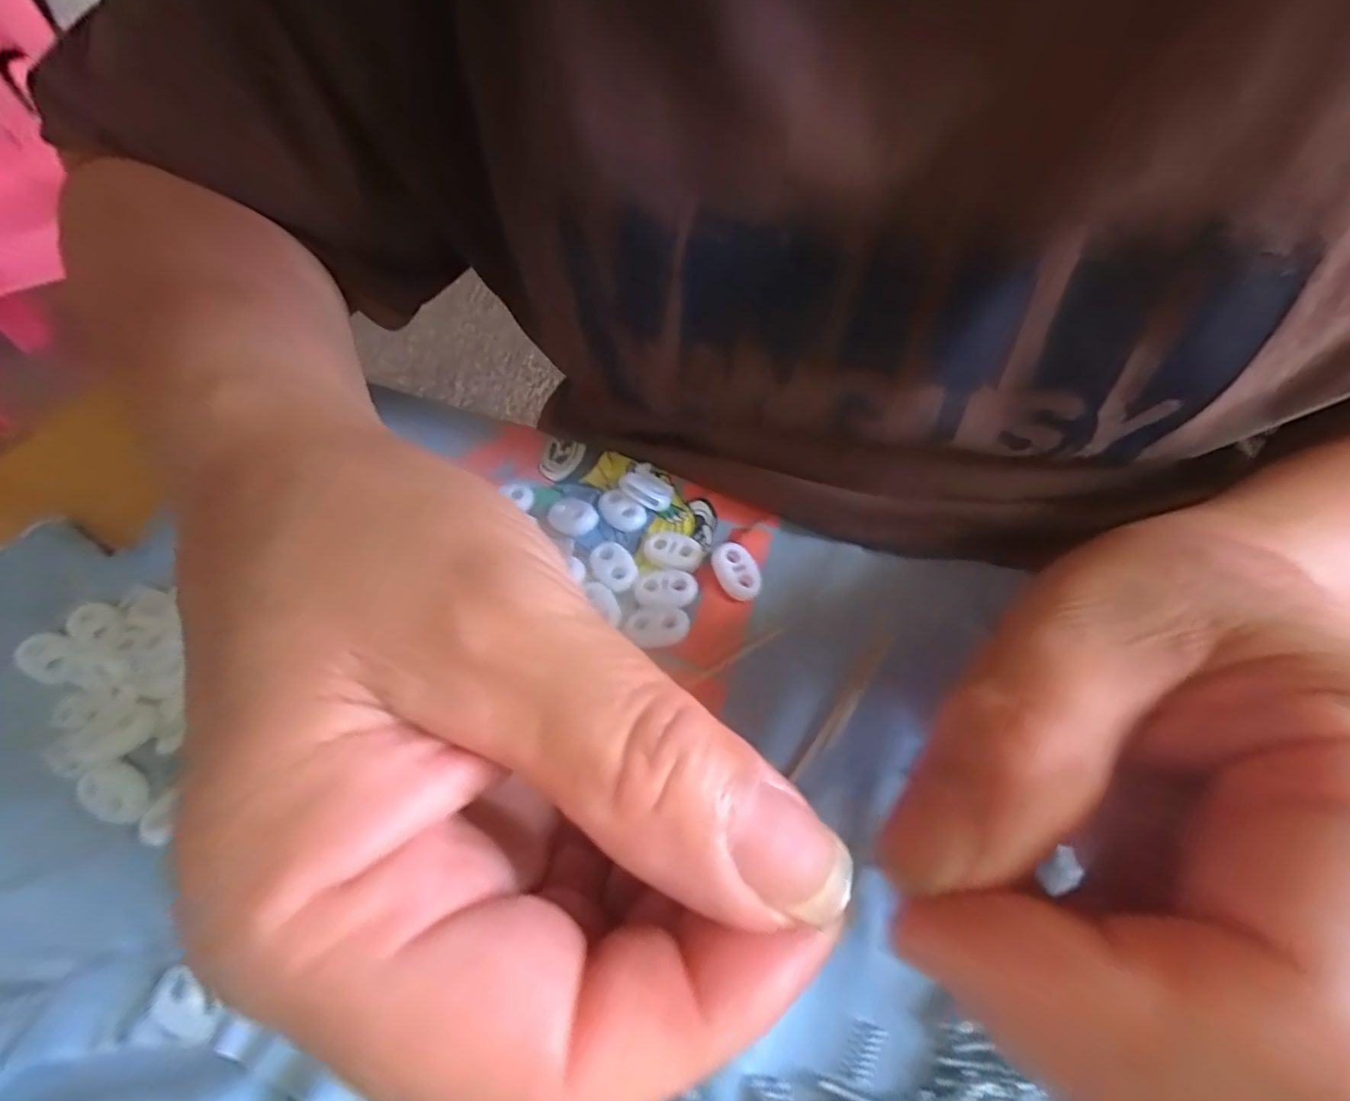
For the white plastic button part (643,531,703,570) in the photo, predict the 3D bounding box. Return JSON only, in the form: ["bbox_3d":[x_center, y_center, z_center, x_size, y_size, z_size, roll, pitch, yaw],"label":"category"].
[{"bbox_3d":[-0.001,0.000,0.218,0.022,0.005,0.013,14,55,15],"label":"white plastic button part"}]

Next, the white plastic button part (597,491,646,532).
[{"bbox_3d":[-0.023,-0.016,0.230,0.022,0.005,0.013,35,63,26],"label":"white plastic button part"}]

